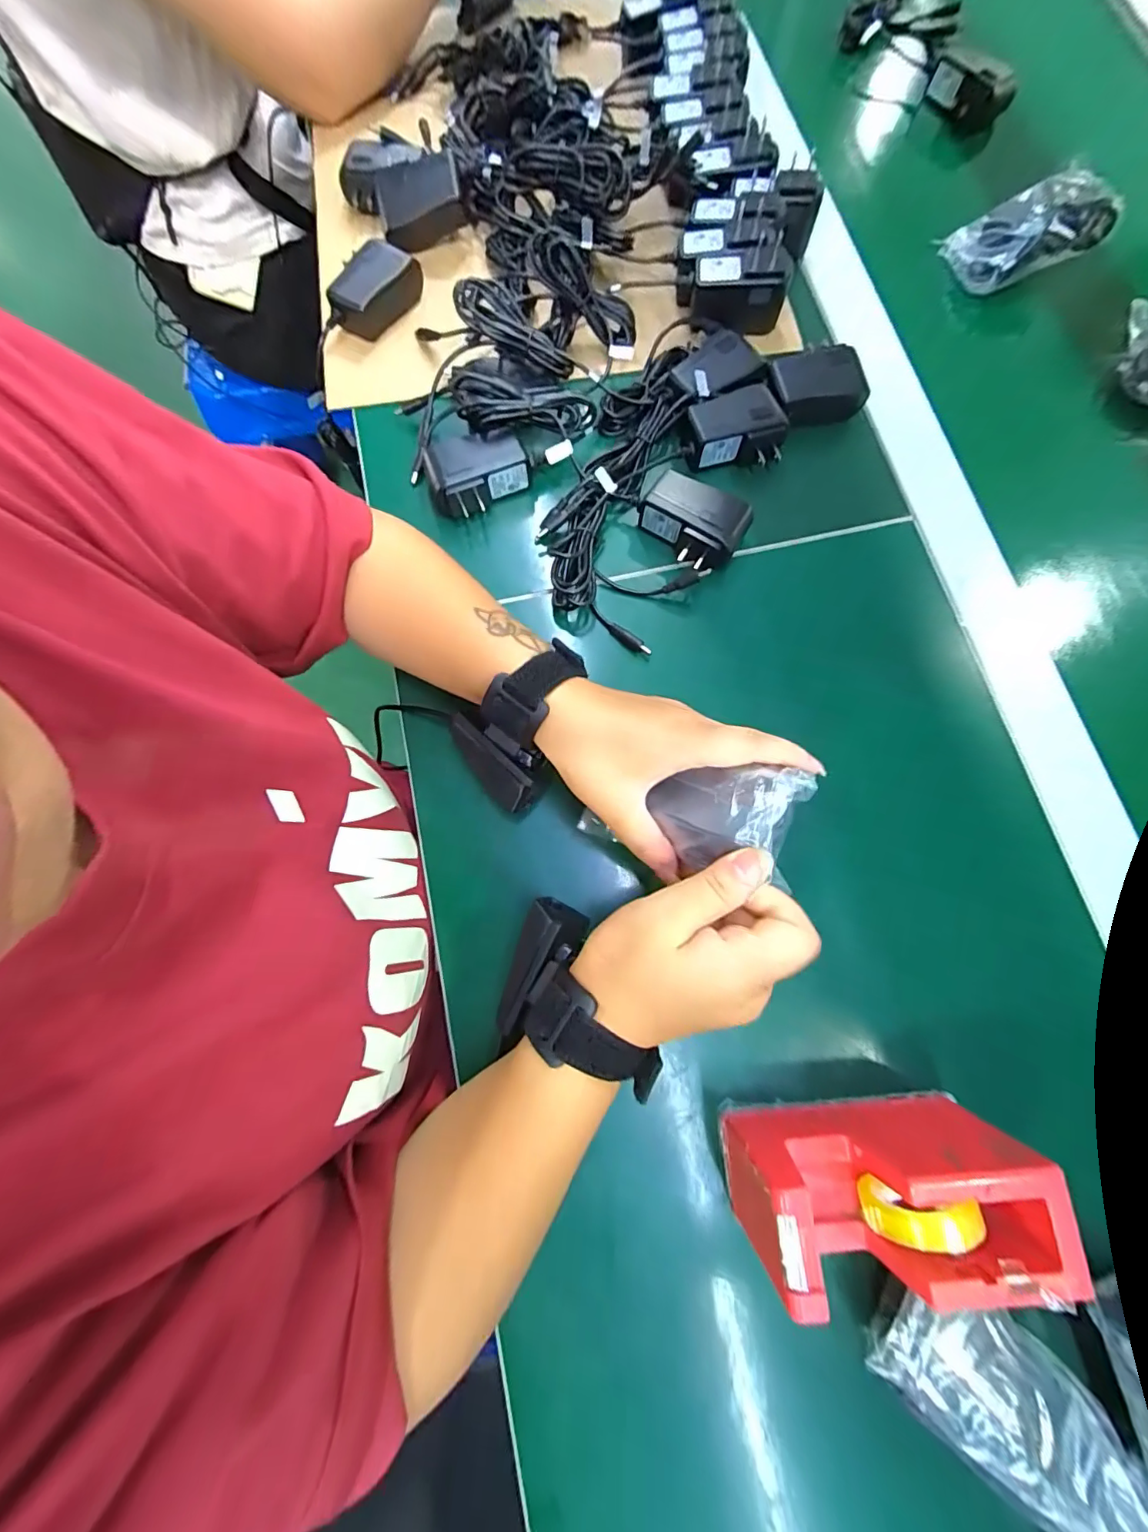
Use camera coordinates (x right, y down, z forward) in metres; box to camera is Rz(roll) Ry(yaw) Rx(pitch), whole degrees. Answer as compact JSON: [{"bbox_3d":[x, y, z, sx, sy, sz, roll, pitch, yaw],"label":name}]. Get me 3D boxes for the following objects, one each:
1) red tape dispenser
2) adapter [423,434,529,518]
[{"bbox_3d":[0.148,0.204,0.248,0.133,0.092,0.055,-6,75,-5],"label":"red tape dispenser"},{"bbox_3d":[-0.072,-0.214,0.372,0.070,0.032,0.051,-27,78,-10],"label":"adapter"}]

